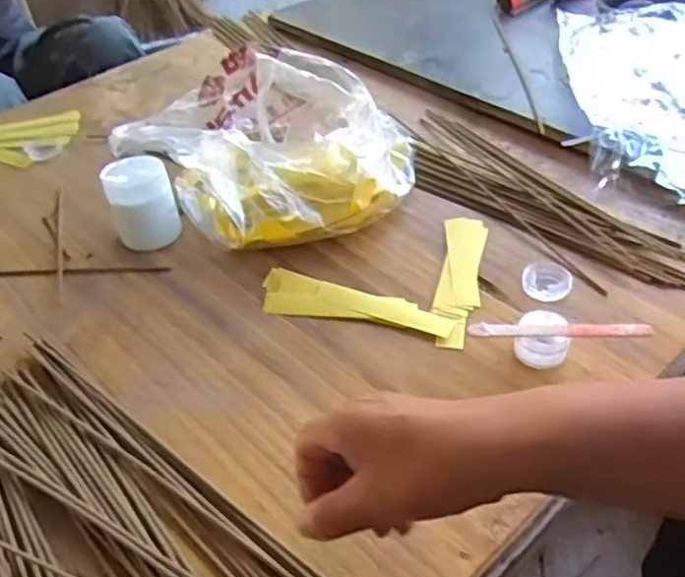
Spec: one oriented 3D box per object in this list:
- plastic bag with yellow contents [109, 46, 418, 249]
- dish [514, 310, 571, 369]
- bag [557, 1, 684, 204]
[{"bbox_3d":[-0.070,-0.139,0.621,0.260,0.090,0.212,19,48,24],"label":"plastic bag with yellow contents"},{"bbox_3d":[0.142,0.037,0.463,0.035,0.027,0.033,-3,43,3],"label":"dish"},{"bbox_3d":[0.330,-0.214,0.680,0.169,0.033,0.385,1,43,7],"label":"bag"}]

